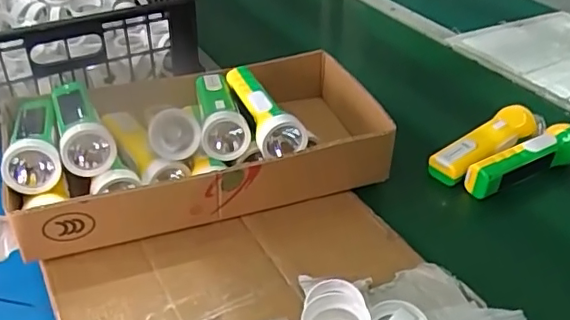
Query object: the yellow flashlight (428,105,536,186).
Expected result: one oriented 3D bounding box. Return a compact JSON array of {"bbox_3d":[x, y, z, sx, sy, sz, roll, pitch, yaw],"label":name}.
[{"bbox_3d":[0.258,-0.022,0.712,0.174,0.040,0.053,-23,42,-30],"label":"yellow flashlight"}]

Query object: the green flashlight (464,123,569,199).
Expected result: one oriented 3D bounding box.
[{"bbox_3d":[0.295,-0.002,0.681,0.171,0.035,0.045,-17,39,-24],"label":"green flashlight"}]

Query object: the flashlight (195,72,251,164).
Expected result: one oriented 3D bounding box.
[{"bbox_3d":[-0.077,-0.064,0.660,0.051,0.053,0.168,-5,37,-8],"label":"flashlight"}]

